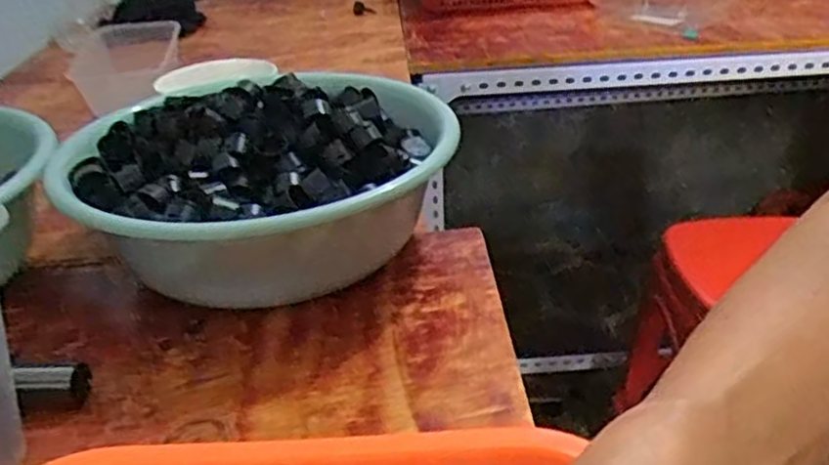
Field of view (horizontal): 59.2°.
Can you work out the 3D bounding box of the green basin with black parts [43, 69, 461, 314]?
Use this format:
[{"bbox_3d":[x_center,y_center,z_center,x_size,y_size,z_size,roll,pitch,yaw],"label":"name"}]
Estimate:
[{"bbox_3d":[-0.111,-0.034,0.561,0.290,0.115,0.273,-3,29,2],"label":"green basin with black parts"}]

